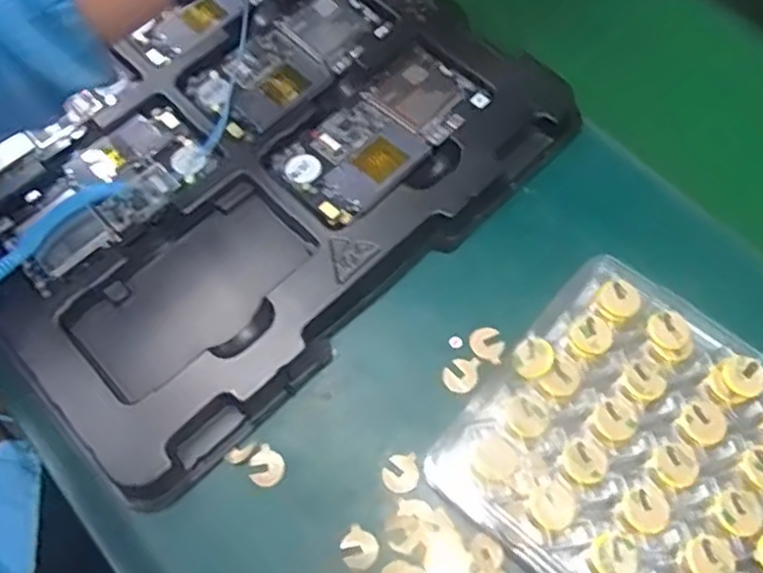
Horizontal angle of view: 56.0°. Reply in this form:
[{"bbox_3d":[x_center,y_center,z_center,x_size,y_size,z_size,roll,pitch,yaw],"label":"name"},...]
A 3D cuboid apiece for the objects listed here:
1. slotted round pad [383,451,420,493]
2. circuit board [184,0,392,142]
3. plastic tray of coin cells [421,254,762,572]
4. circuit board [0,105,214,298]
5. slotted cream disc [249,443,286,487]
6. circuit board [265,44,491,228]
[{"bbox_3d":[0.010,0.093,0.359,0.018,0.004,0.018,-1,65,2],"label":"slotted round pad"},{"bbox_3d":[-0.058,-0.145,0.456,0.125,0.004,0.064,-41,70,-16],"label":"circuit board"},{"bbox_3d":[0.133,0.087,0.334,0.174,0.039,0.146,36,71,17],"label":"plastic tray of coin cells"},{"bbox_3d":[-0.165,-0.056,0.426,0.124,0.007,0.062,-40,70,-15],"label":"circuit board"},{"bbox_3d":[-0.058,0.092,0.366,0.018,0.004,0.018,-1,65,2],"label":"slotted cream disc"},{"bbox_3d":[0.000,-0.090,0.422,0.124,0.005,0.066,-40,65,-13],"label":"circuit board"}]

